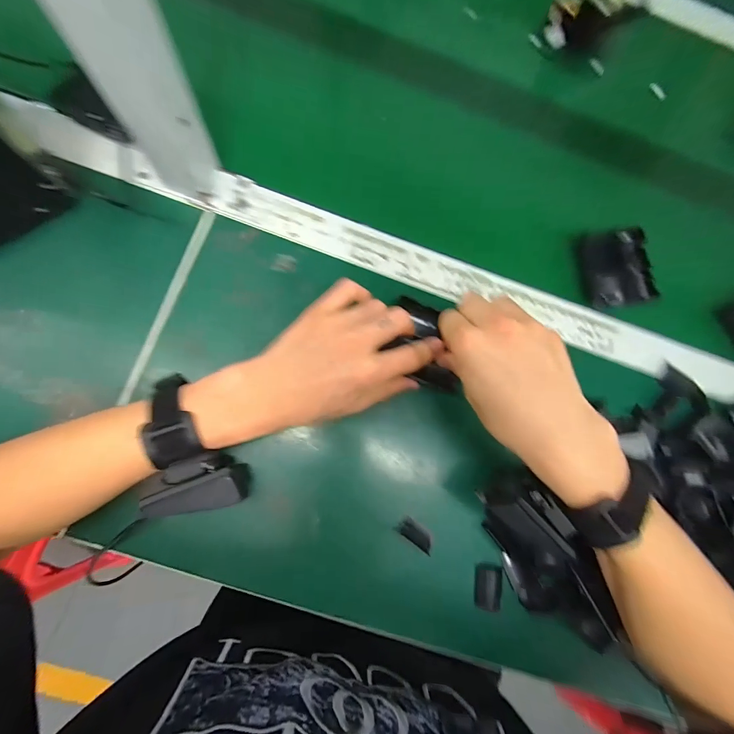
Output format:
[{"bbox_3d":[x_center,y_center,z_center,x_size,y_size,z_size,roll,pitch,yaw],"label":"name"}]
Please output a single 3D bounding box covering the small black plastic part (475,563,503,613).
[{"bbox_3d":[0.106,0.191,0.312,0.024,0.006,0.036,9,80,-5],"label":"small black plastic part"}]

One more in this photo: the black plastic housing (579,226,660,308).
[{"bbox_3d":[0.256,-0.101,0.366,0.063,0.020,0.075,-8,82,-7],"label":"black plastic housing"}]

